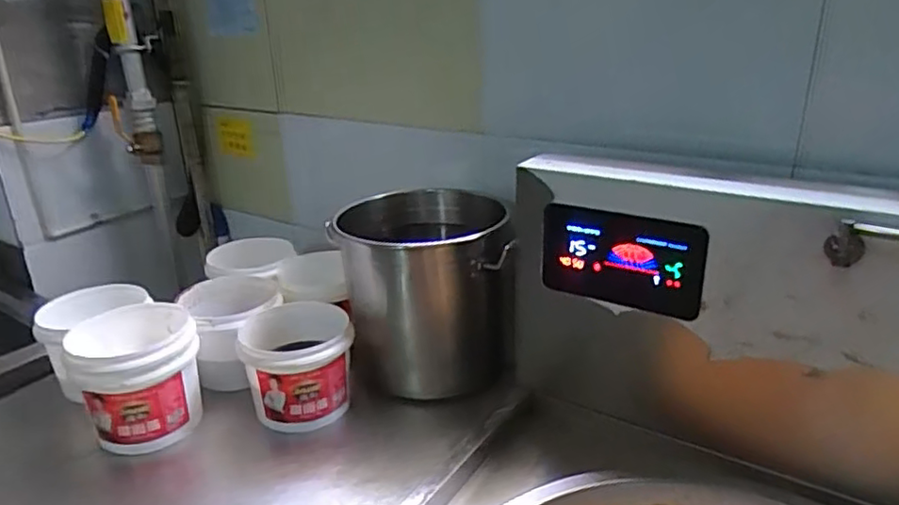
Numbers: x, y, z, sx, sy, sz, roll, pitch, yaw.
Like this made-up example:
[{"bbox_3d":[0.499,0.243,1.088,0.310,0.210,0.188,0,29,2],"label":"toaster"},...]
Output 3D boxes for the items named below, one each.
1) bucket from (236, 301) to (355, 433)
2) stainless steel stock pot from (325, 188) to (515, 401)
[{"bbox_3d":[-0.268,0.202,1.110,0.180,0.162,0.190,-2,22,1],"label":"bucket"},{"bbox_3d":[-0.046,0.072,1.203,0.305,0.314,0.316,-3,22,-1],"label":"stainless steel stock pot"}]

